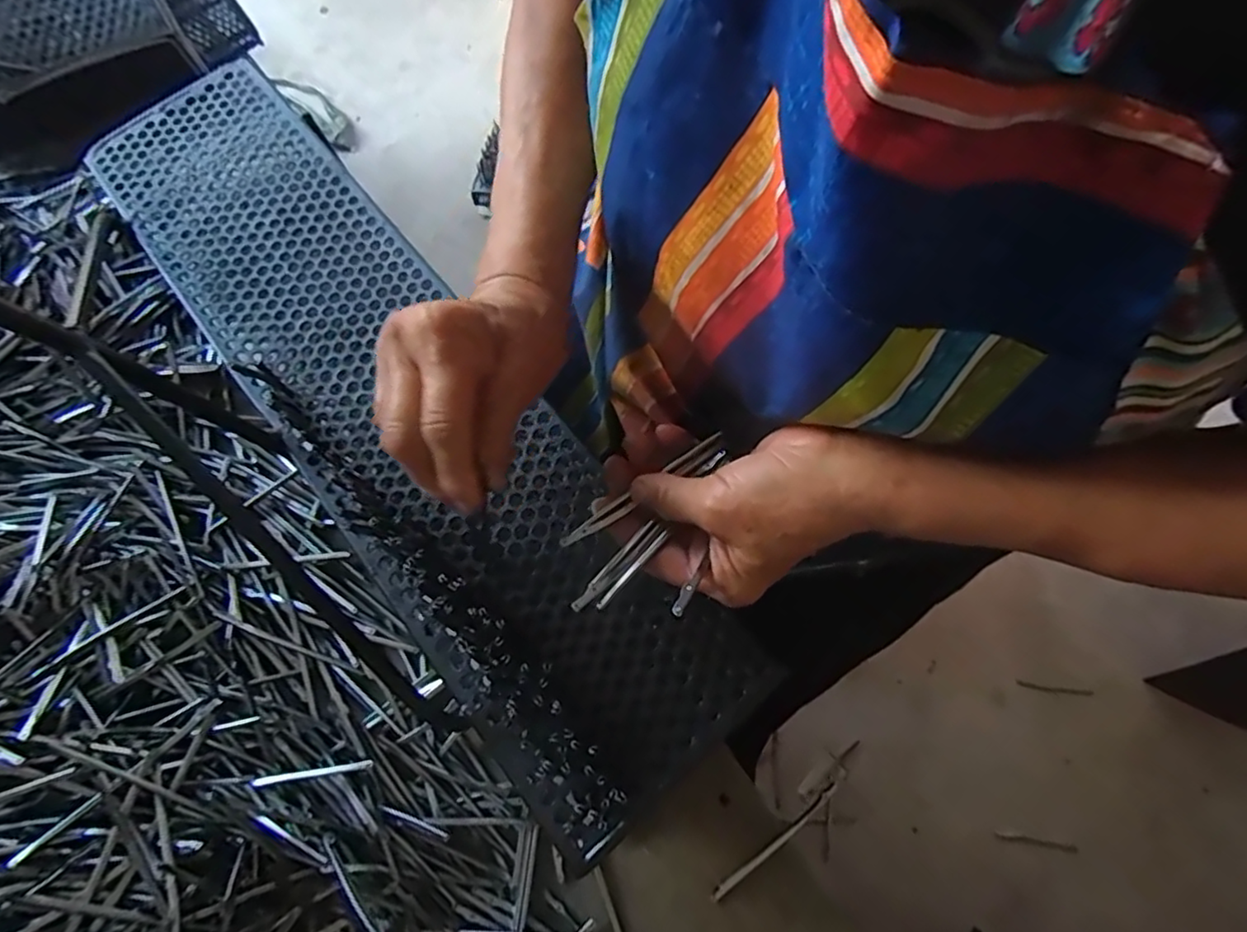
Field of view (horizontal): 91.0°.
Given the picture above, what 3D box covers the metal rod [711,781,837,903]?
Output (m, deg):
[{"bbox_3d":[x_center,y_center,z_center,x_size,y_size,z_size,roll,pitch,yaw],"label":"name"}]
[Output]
[{"bbox_3d":[0.095,0.233,0.379,0.100,0.007,0.007,-34,73,-15],"label":"metal rod"}]

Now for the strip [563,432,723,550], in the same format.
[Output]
[{"bbox_3d":[0.011,0.011,0.322,0.106,0.004,0.005,-35,73,-17],"label":"strip"}]

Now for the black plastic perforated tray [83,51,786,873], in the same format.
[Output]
[{"bbox_3d":[-0.168,-0.060,0.393,0.151,0.027,0.592,-37,74,-16],"label":"black plastic perforated tray"}]

